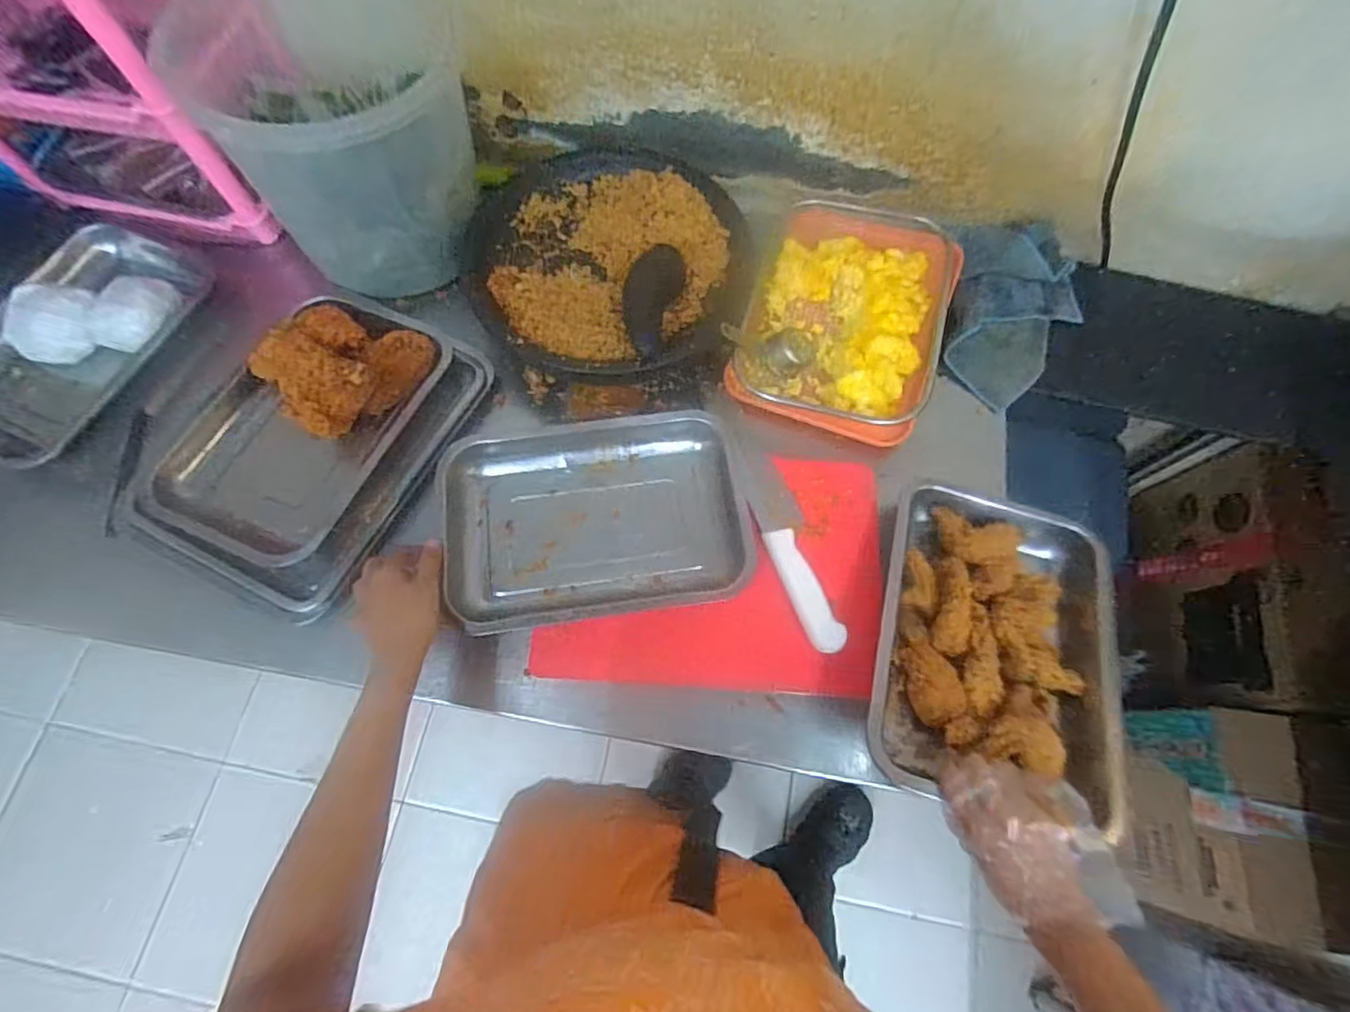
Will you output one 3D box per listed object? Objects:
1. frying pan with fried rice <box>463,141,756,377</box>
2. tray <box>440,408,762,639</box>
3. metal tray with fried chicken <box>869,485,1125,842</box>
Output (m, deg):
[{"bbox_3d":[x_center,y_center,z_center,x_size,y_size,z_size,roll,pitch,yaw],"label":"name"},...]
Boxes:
[{"bbox_3d":[-0.079,-0.306,0.717,0.332,0.061,0.338,-6,71,-4],"label":"frying pan with fried rice"},{"bbox_3d":[-0.083,0.011,0.620,0.299,0.042,0.211,-10,71,-5],"label":"tray"},{"bbox_3d":[0.295,0.125,0.564,0.208,0.070,0.284,17,71,5],"label":"metal tray with fried chicken"}]

